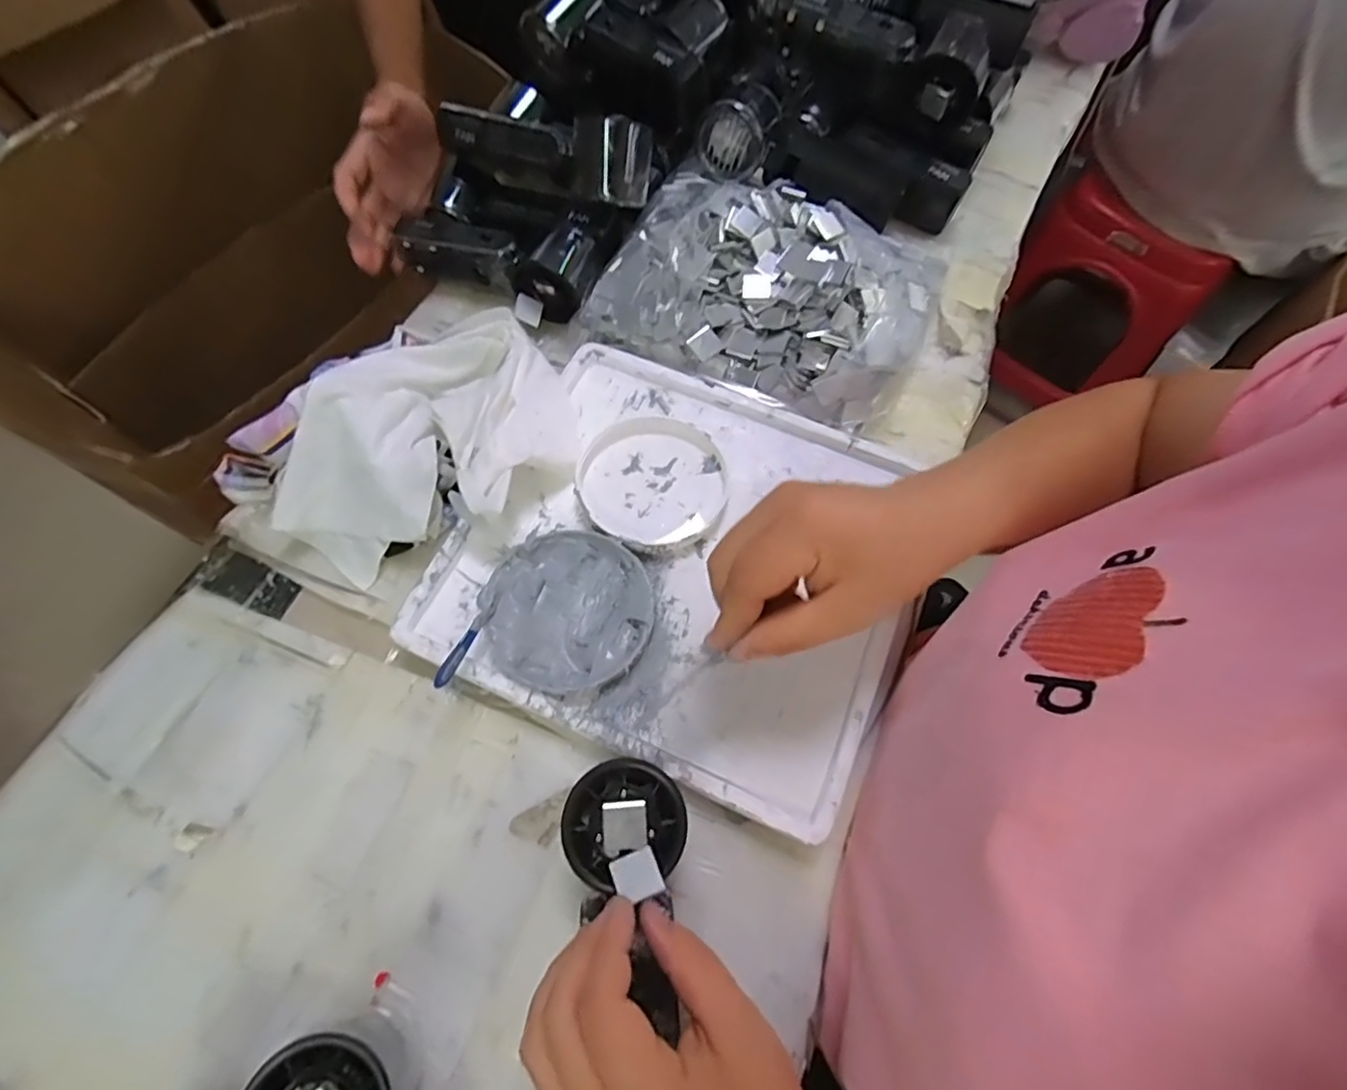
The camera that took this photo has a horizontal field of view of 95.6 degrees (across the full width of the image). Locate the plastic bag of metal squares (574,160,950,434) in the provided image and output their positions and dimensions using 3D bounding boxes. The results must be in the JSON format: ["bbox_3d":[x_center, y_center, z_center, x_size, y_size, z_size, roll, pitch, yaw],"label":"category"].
[{"bbox_3d":[0.074,-0.201,0.463,0.242,0.048,0.185,24,69,9],"label":"plastic bag of metal squares"}]

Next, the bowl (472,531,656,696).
[{"bbox_3d":[-0.062,0.039,0.368,0.098,0.014,0.095,0,67,-1],"label":"bowl"}]

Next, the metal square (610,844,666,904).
[{"bbox_3d":[-0.016,0.149,0.275,0.021,0.004,0.023,-17,38,-22],"label":"metal square"}]

